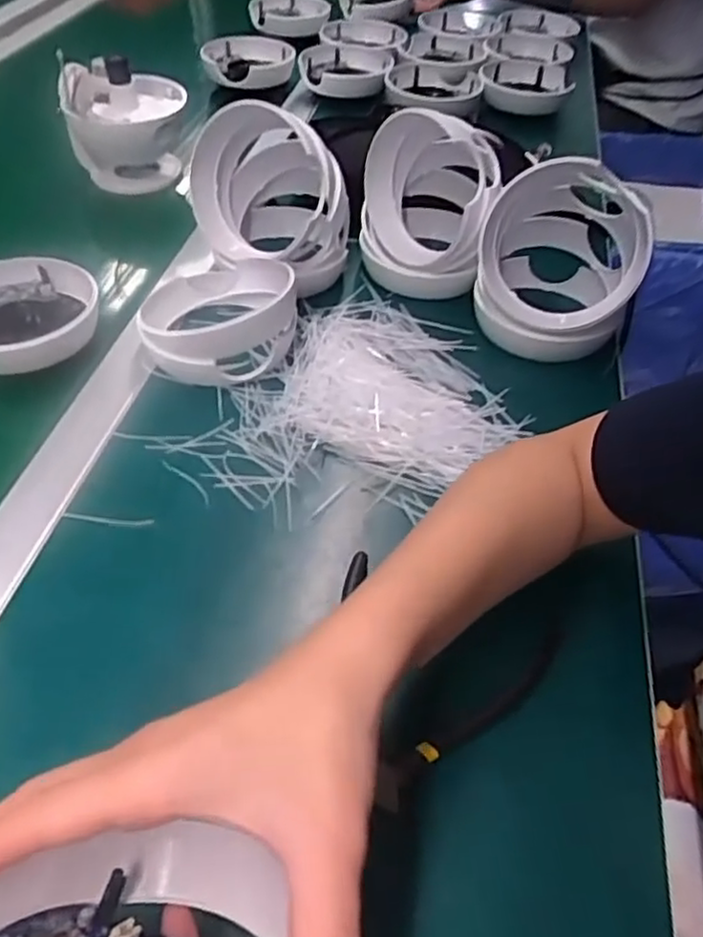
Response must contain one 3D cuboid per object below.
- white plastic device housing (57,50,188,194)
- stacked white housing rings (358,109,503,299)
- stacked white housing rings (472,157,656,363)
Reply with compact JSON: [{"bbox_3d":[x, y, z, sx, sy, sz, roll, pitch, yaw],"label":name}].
[{"bbox_3d":[-0.226,-0.348,0.714,0.112,0.121,0.106,-10,49,-13],"label":"white plastic device housing"},{"bbox_3d":[0.062,-0.227,0.592,0.101,0.124,0.116,4,47,0],"label":"stacked white housing rings"},{"bbox_3d":[0.161,-0.166,0.537,0.112,0.129,0.111,16,49,11],"label":"stacked white housing rings"}]

